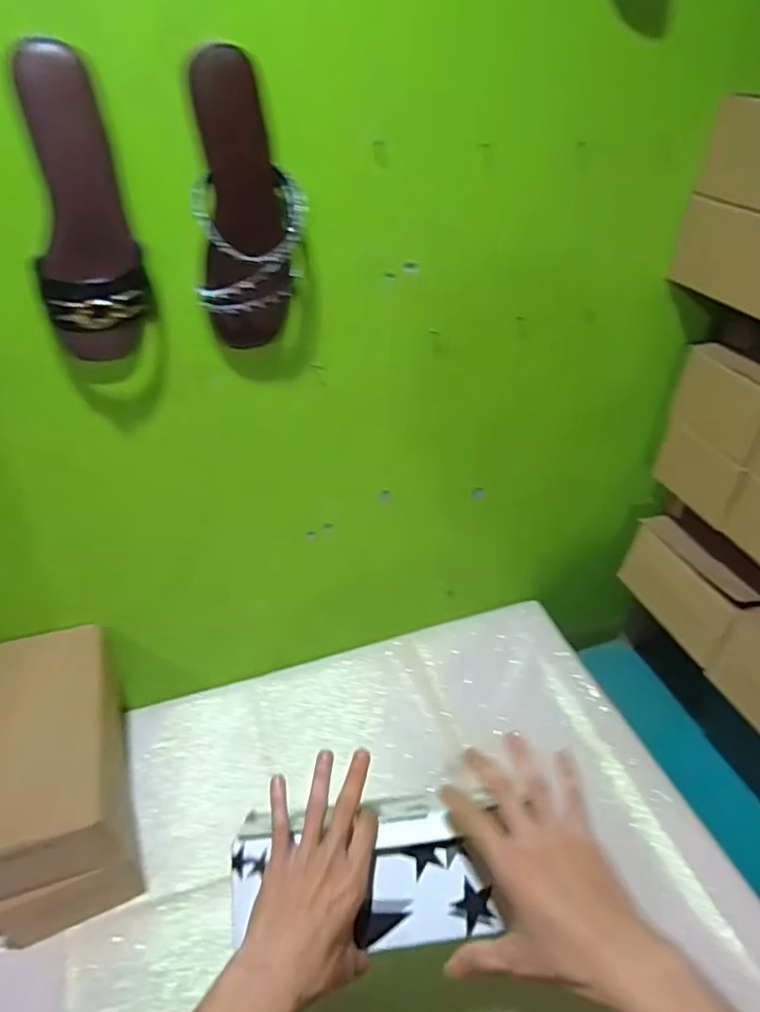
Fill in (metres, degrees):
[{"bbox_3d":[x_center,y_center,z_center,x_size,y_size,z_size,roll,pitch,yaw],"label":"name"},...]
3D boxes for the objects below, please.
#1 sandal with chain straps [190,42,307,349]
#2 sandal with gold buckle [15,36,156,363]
[{"bbox_3d":[-0.121,-0.259,0.551,0.098,0.235,0.068,-4,38,-8],"label":"sandal with chain straps"},{"bbox_3d":[-0.252,-0.234,0.511,0.091,0.235,0.057,-10,39,-16],"label":"sandal with gold buckle"}]

